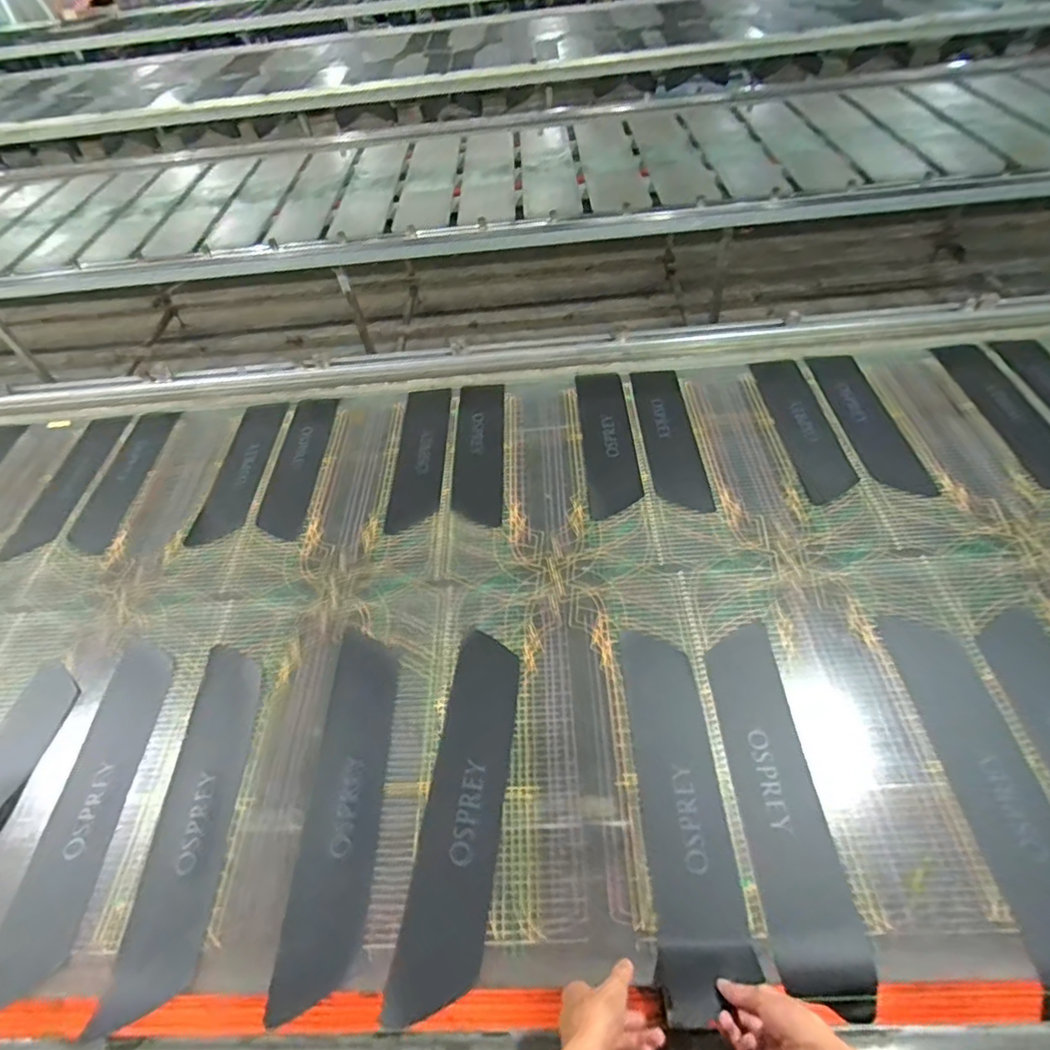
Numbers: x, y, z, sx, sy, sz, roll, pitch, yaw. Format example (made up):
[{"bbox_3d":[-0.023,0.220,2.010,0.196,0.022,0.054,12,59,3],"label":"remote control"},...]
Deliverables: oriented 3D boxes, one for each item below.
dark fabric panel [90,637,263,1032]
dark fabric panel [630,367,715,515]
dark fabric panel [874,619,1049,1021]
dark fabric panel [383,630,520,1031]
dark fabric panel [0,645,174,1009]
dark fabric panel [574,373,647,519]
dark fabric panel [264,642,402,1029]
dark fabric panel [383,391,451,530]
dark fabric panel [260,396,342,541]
[{"bbox_3d":[-0.456,0.388,0.786,0.101,0.011,0.455,-6,50,2],"label":"dark fabric panel"},{"bbox_3d":[0.300,-0.190,1.171,0.107,0.016,0.406,-5,50,3],"label":"dark fabric panel"},{"bbox_3d":[0.630,0.345,0.762,0.128,0.013,0.470,-2,54,-1],"label":"dark fabric panel"},{"bbox_3d":[-0.077,0.367,0.764,0.114,0.007,0.459,3,51,9],"label":"dark fabric panel"},{"bbox_3d":[-0.626,0.392,0.812,0.127,0.010,0.453,-5,50,3],"label":"dark fabric panel"},{"bbox_3d":[0.175,-0.180,1.174,0.109,0.010,0.396,-3,54,1],"label":"dark fabric panel"},{"bbox_3d":[-0.247,0.367,0.781,0.106,0.006,0.463,-4,50,3],"label":"dark fabric panel"},{"bbox_3d":[-0.216,-0.154,1.192,0.108,0.009,0.410,-4,50,3],"label":"dark fabric panel"},{"bbox_3d":[-0.479,-0.130,1.203,0.114,0.012,0.393,-5,53,3],"label":"dark fabric panel"}]

